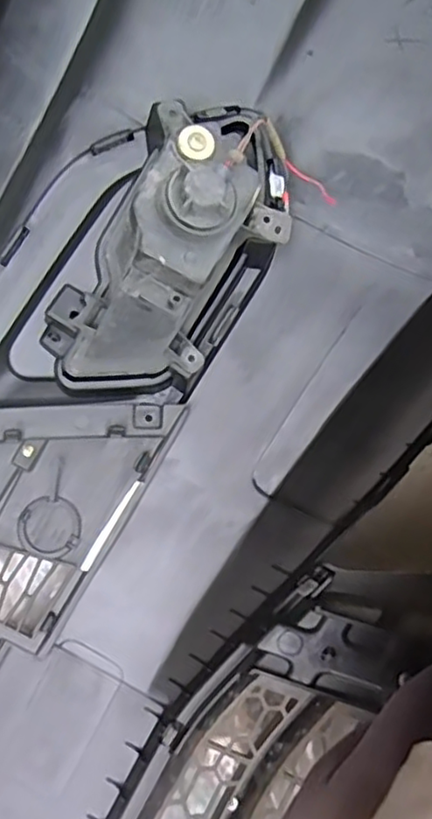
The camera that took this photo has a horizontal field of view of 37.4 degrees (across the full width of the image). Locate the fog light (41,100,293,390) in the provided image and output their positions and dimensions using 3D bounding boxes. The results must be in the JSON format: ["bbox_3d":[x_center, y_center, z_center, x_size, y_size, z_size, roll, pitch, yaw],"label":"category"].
[{"bbox_3d":[-0.034,-0.115,0.450,0.119,0.149,0.207,32,75,9],"label":"fog light"}]

